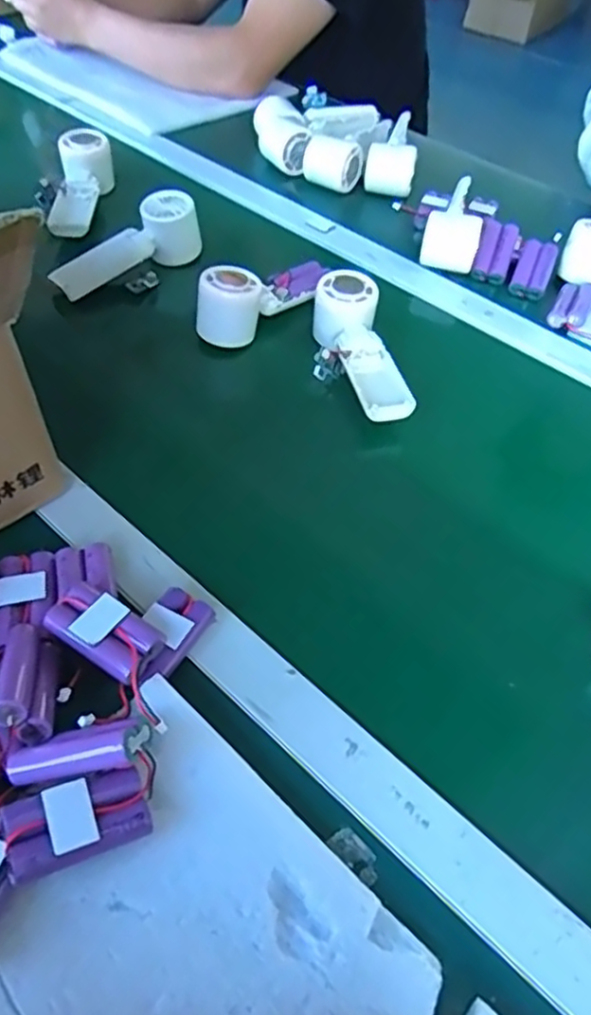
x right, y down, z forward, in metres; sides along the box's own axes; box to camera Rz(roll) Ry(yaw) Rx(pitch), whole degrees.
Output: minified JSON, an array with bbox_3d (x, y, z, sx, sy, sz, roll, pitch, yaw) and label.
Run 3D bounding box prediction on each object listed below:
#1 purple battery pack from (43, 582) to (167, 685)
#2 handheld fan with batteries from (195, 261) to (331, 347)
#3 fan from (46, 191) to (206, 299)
[{"bbox_3d":[-0.113,0.073,0.403,0.069,0.022,0.036,27,53,18],"label":"purple battery pack"},{"bbox_3d":[-0.025,-0.208,0.647,0.160,0.056,0.043,-34,60,-28],"label":"handheld fan with batteries"},{"bbox_3d":[-0.166,-0.261,0.680,0.053,0.051,0.157,36,56,24],"label":"fan"}]

